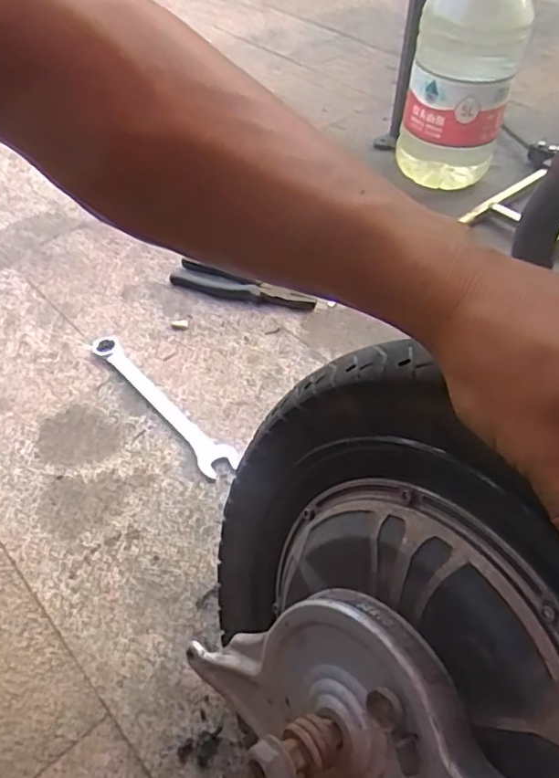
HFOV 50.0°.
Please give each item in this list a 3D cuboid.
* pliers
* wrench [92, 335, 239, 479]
[{"bbox_3d":[-0.050,-0.132,0.794,0.194,0.020,0.043,17,51,13],"label":"pliers"},{"bbox_3d":[-0.141,0.013,0.681,0.040,0.008,0.250,-36,59,-28],"label":"wrench"}]

